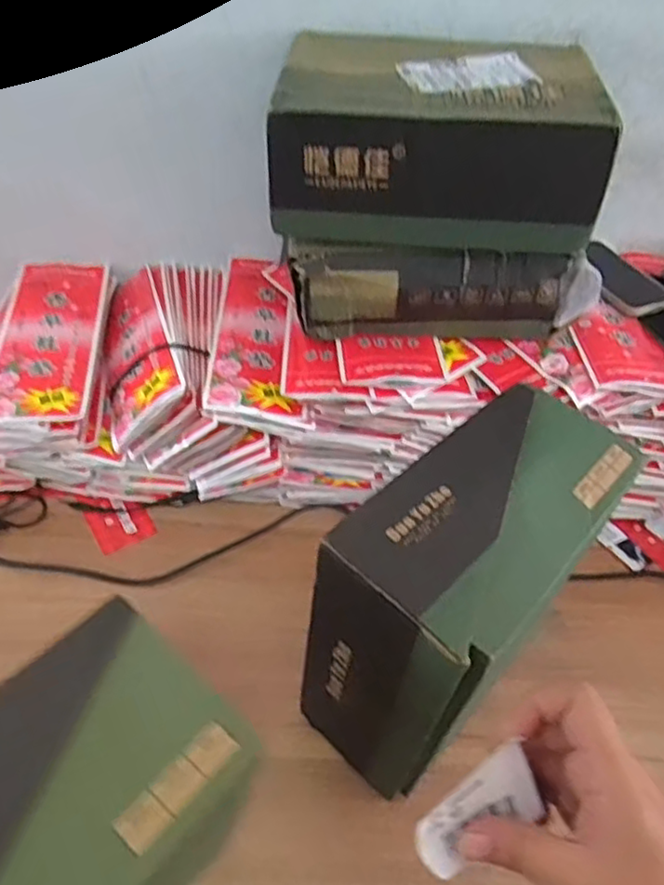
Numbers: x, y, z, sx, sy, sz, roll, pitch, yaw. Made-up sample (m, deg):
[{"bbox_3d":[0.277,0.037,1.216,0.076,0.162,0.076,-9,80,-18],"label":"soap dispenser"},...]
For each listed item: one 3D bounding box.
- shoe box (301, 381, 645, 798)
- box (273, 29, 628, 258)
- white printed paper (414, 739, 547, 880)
[{"bbox_3d":[0.111,0.142,0.620,0.135,0.327,0.254,36,55,24],"label":"shoe box"},{"bbox_3d":[0.104,-0.322,0.702,0.313,0.138,0.233,6,49,0],"label":"box"},{"bbox_3d":[0.066,0.169,0.307,0.064,0.009,0.034,-22,88,-23],"label":"white printed paper"}]

